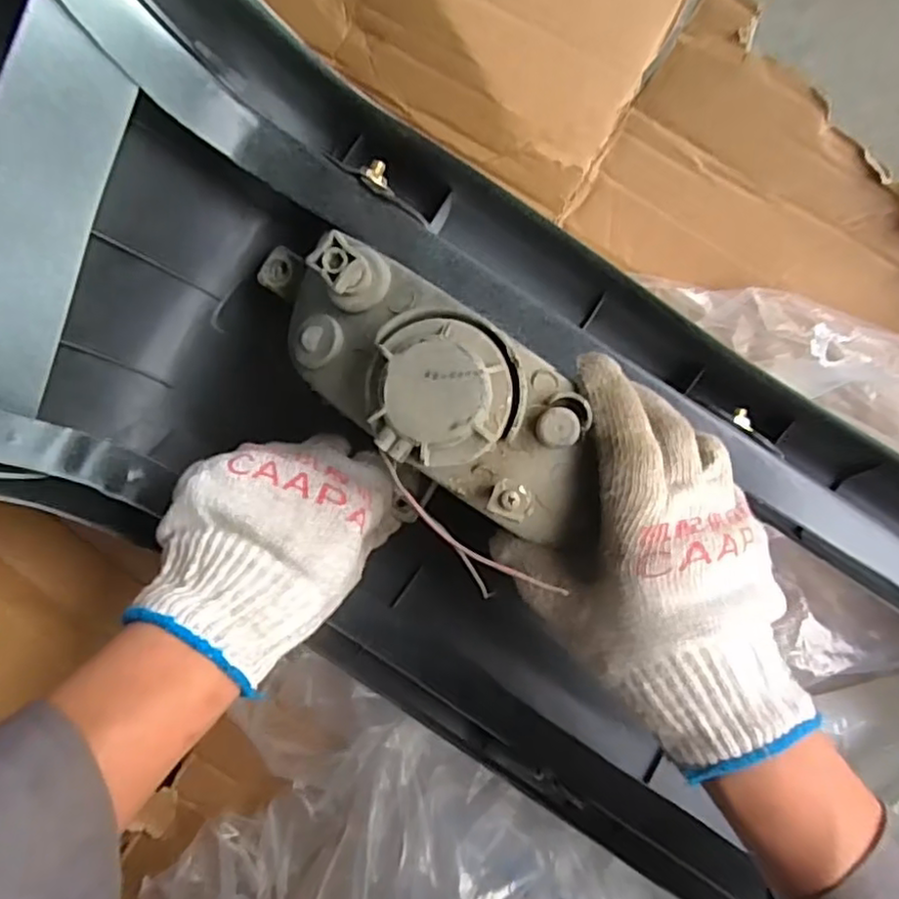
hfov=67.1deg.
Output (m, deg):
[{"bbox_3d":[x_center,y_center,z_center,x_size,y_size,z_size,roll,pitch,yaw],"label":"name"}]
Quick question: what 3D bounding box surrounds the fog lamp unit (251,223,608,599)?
[{"bbox_3d":[-0.005,-0.021,0.280,0.165,0.045,0.081,44,87,-1],"label":"fog lamp unit"}]

